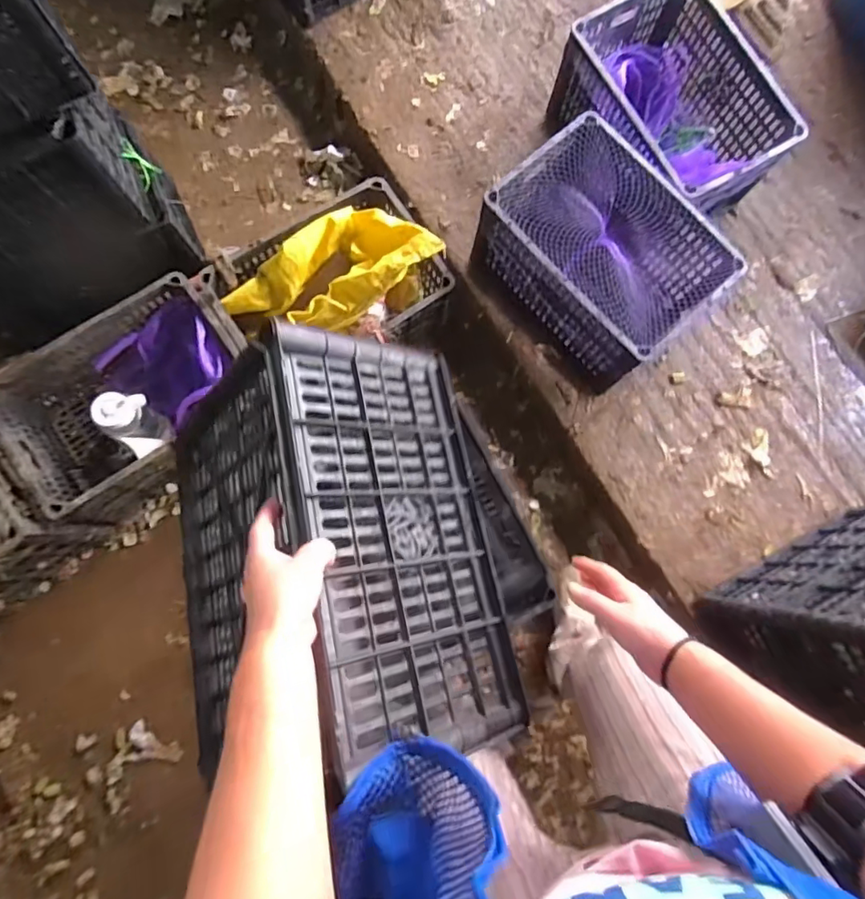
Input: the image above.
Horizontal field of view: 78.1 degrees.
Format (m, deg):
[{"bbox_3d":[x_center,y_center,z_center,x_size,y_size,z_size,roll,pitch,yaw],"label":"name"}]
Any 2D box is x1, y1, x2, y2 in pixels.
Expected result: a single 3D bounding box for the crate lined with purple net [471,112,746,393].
[{"bbox_3d":[0.340,-0.390,1.111,0.305,0.242,0.429,-41,84,-8],"label":"crate lined with purple net"}]

